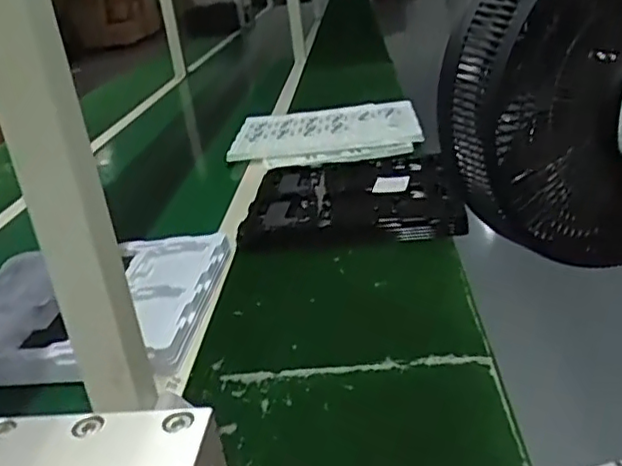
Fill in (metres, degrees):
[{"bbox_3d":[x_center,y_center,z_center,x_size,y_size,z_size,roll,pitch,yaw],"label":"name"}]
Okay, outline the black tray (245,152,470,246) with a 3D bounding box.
[{"bbox_3d":[0.064,-0.060,1.005,0.312,0.052,0.324,-4,24,9],"label":"black tray"}]

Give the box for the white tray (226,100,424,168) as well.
[{"bbox_3d":[0.026,-0.209,1.334,0.393,0.059,0.295,-2,25,13],"label":"white tray"}]

